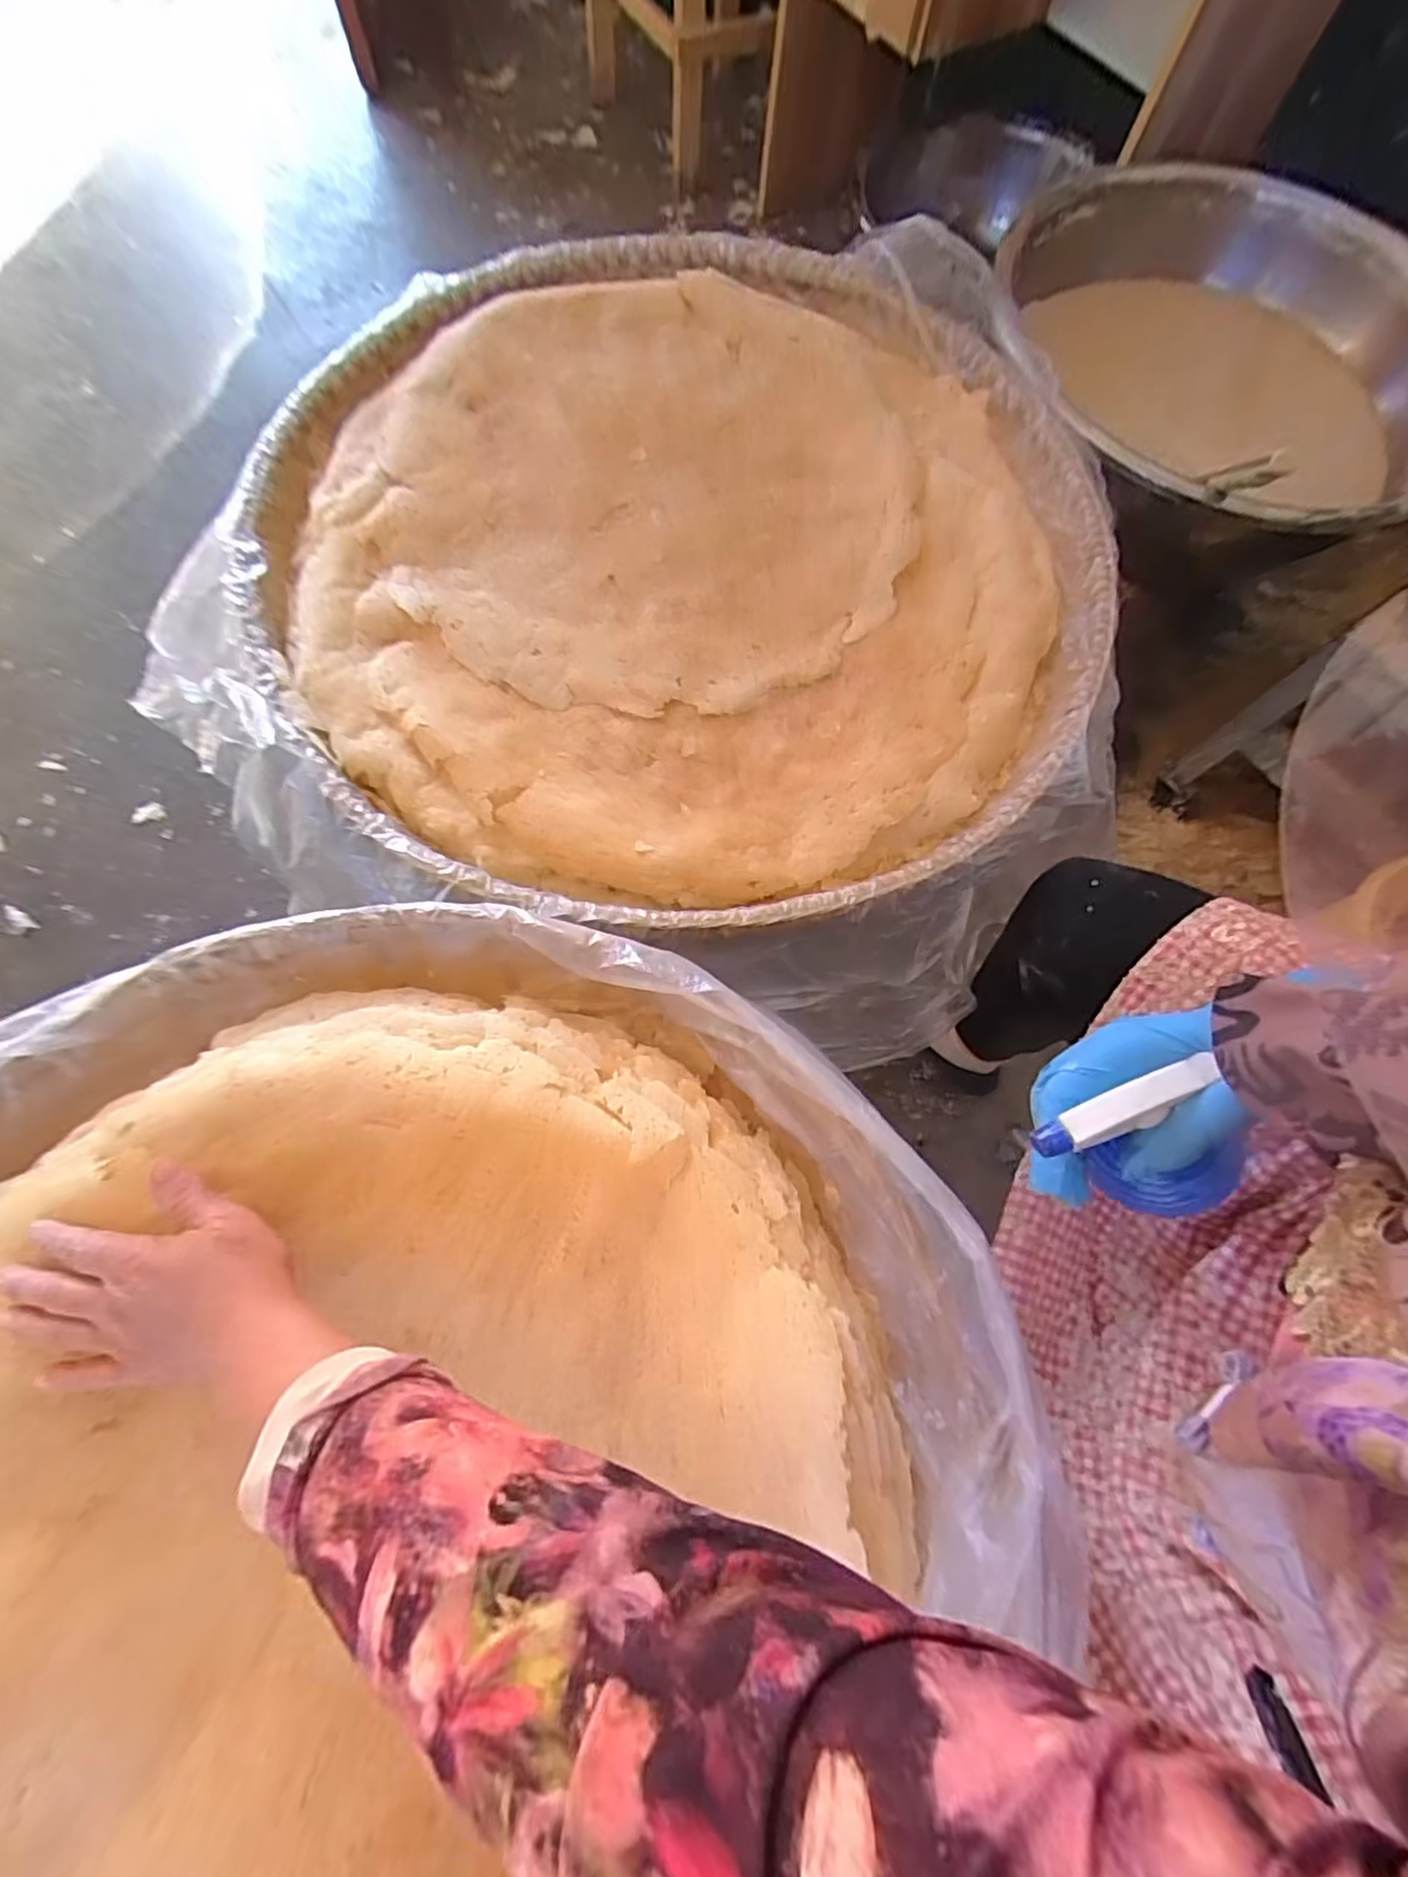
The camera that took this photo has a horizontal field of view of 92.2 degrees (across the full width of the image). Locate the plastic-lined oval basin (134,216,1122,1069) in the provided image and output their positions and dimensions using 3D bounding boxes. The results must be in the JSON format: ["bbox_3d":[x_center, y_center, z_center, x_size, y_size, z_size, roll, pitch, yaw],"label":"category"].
[{"bbox_3d":[-0.043,-0.359,0.735,0.859,0.253,0.824,10,72,0],"label":"plastic-lined oval basin"}]

